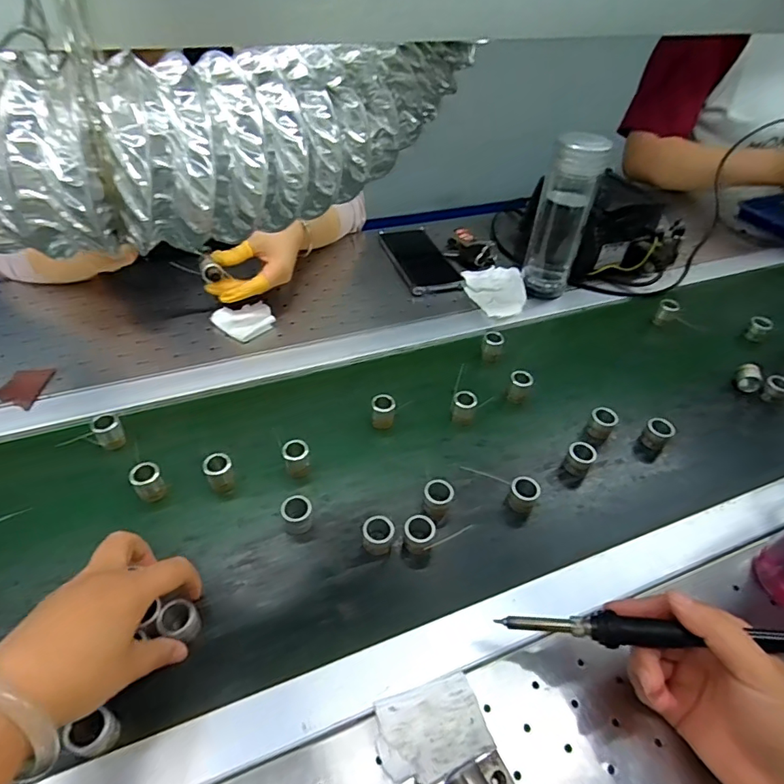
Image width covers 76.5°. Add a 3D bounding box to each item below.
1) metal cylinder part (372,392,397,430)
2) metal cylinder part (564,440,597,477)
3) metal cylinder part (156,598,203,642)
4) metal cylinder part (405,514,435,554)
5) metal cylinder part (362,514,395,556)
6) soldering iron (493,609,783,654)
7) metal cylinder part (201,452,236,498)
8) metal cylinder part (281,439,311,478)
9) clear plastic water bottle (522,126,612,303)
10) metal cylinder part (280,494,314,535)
[{"bbox_3d":[-0.009,0.020,0.512,0.024,0.031,0.022,4,44,-1],"label":"metal cylinder part"},{"bbox_3d":[0.185,0.066,0.491,0.024,0.027,0.027,30,49,24],"label":"metal cylinder part"},{"bbox_3d":[-0.155,0.168,0.364,0.026,0.021,0.025,3,44,-2],"label":"metal cylinder part"},{"bbox_3d":[0.023,0.121,0.422,0.024,0.025,0.022,3,44,-2],"label":"metal cylinder part"},{"bbox_3d":[-0.012,0.121,0.420,0.026,0.023,0.024,3,44,-2],"label":"metal cylinder part"},{"bbox_3d":[0.174,0.153,0.315,0.201,0.016,0.018,-1,43,12],"label":"soldering iron"},{"bbox_3d":[-0.156,0.075,0.451,0.024,0.037,0.022,3,44,-2],"label":"metal cylinder part"},{"bbox_3d":[-0.089,0.063,0.464,0.023,0.030,0.023,-6,45,-11],"label":"metal cylinder part"},{"bbox_3d":[0.231,-0.237,0.674,0.066,0.206,0.057,19,46,14],"label":"clear plastic water bottle"},{"bbox_3d":[-0.082,0.107,0.431,0.025,0.026,0.024,3,44,-2],"label":"metal cylinder part"}]

